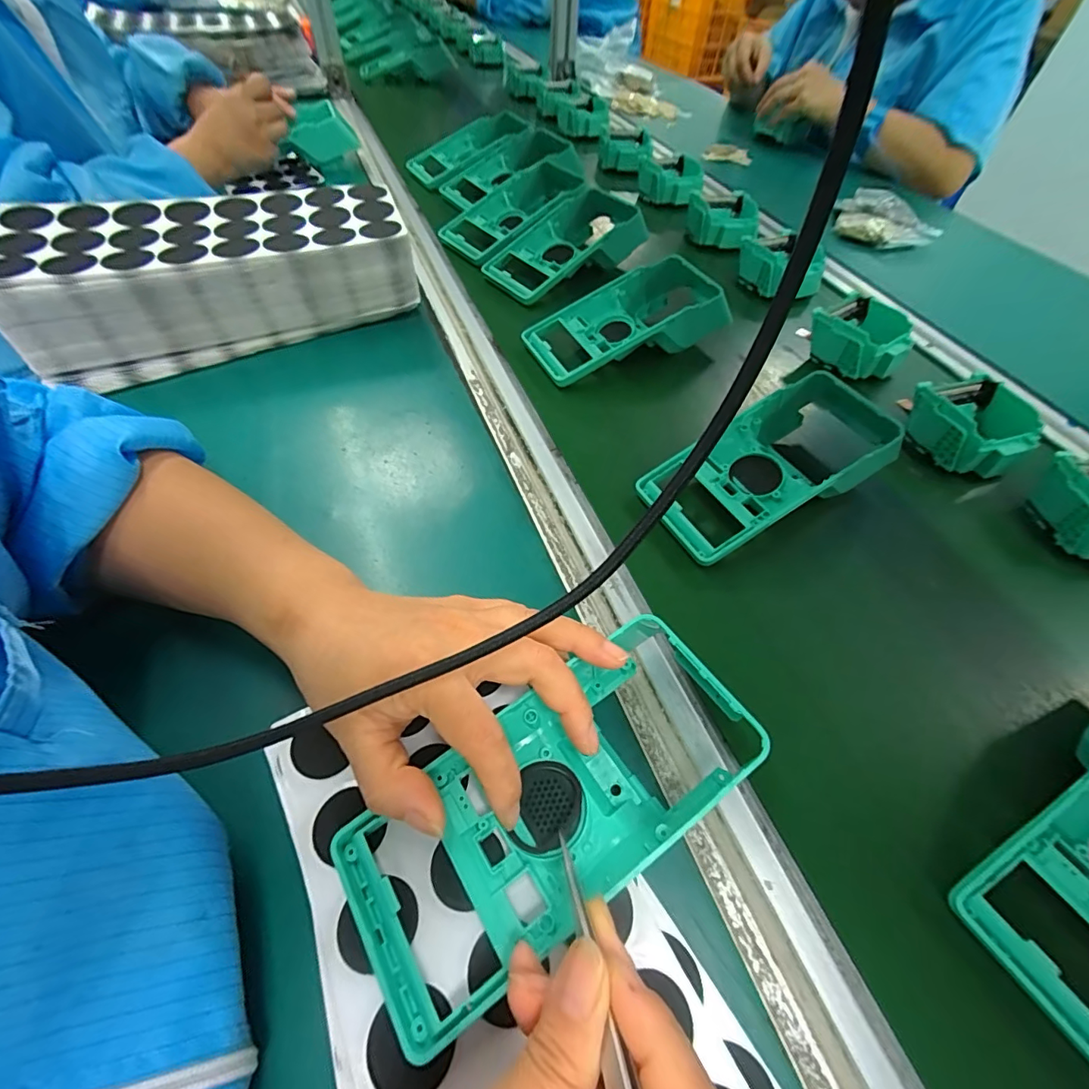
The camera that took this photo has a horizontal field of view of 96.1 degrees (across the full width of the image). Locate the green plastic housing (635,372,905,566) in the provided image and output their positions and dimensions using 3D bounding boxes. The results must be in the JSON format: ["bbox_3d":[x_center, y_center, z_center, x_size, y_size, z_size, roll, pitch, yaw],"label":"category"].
[{"bbox_3d":[0.163,-0.056,0.349,0.183,0.056,0.090,-23,59,-18],"label":"green plastic housing"}]

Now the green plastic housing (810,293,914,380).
[{"bbox_3d":[0.296,-0.193,0.460,0.081,0.041,0.081,2,54,-2],"label":"green plastic housing"}]

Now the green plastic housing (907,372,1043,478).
[{"bbox_3d":[0.342,-0.094,0.393,0.076,0.042,0.080,2,54,-2],"label":"green plastic housing"}]

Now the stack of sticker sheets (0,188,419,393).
[{"bbox_3d":[-0.270,-0.226,0.422,0.291,0.087,0.131,-17,57,-15],"label":"stack of sticker sheets"}]

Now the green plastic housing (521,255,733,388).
[{"bbox_3d":[0.071,-0.207,0.453,0.171,0.052,0.106,-15,57,-14],"label":"green plastic housing"}]

